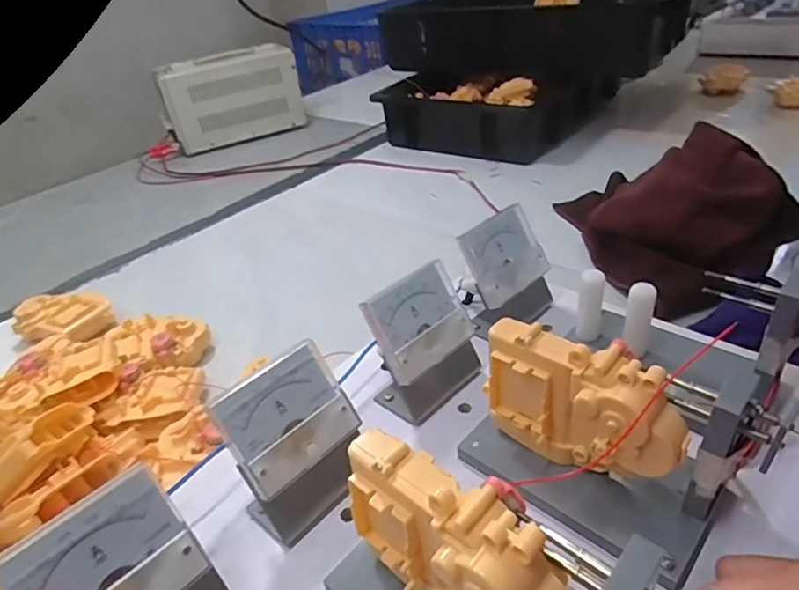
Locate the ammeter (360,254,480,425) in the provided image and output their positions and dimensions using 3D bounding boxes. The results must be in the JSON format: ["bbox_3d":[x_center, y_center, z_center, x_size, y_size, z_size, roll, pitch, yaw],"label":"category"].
[{"bbox_3d":[0.017,0.030,0.340,0.069,0.074,0.045,-28,40,-31],"label":"ammeter"}]

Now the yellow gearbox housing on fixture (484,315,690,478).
[{"bbox_3d":[0.086,0.058,0.268,0.097,0.079,0.033,22,44,37],"label":"yellow gearbox housing on fixture"}]

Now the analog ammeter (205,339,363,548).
[{"bbox_3d":[-0.053,0.079,0.284,0.066,0.079,0.049,-31,41,-34],"label":"analog ammeter"}]

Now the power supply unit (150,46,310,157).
[{"bbox_3d":[-0.328,-0.389,1.072,0.261,0.154,0.090,-18,37,-15],"label":"power supply unit"}]

